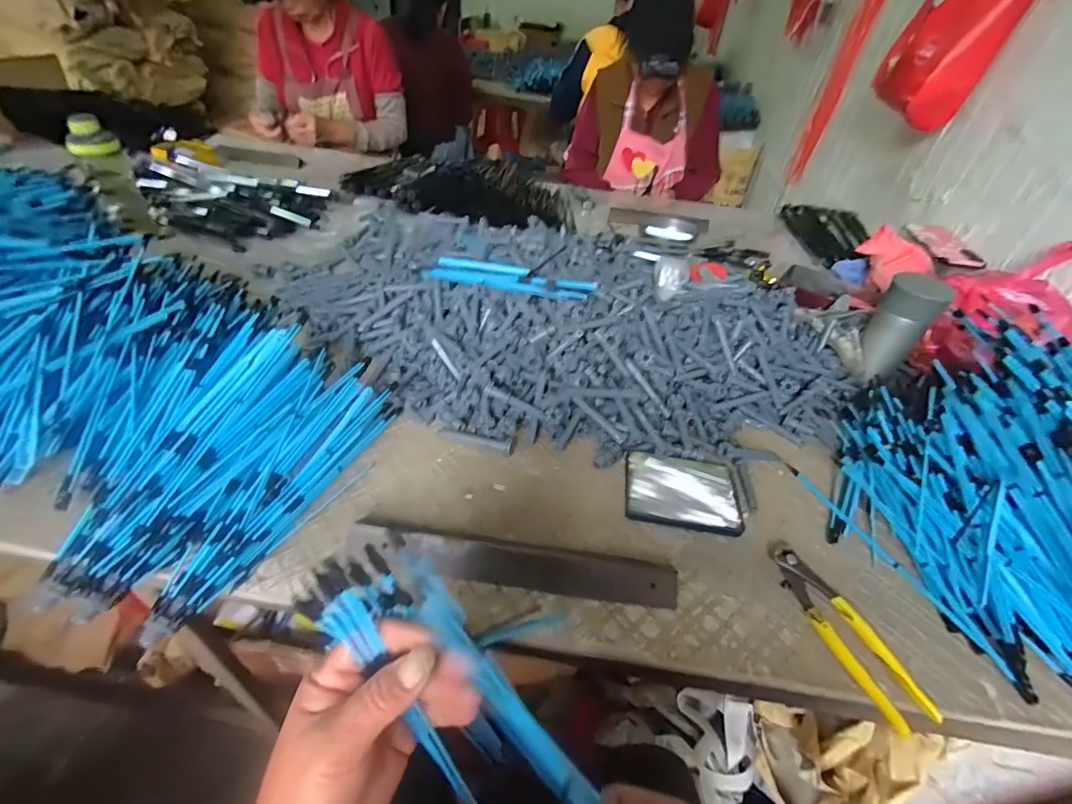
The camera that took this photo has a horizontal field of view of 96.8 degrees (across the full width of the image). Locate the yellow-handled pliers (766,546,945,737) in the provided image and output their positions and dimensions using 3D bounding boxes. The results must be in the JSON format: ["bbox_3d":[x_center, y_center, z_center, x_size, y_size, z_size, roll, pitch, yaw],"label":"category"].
[{"bbox_3d":[0.283,0.207,0.446,0.046,0.016,0.175,-9,45,-17],"label":"yellow-handled pliers"}]

